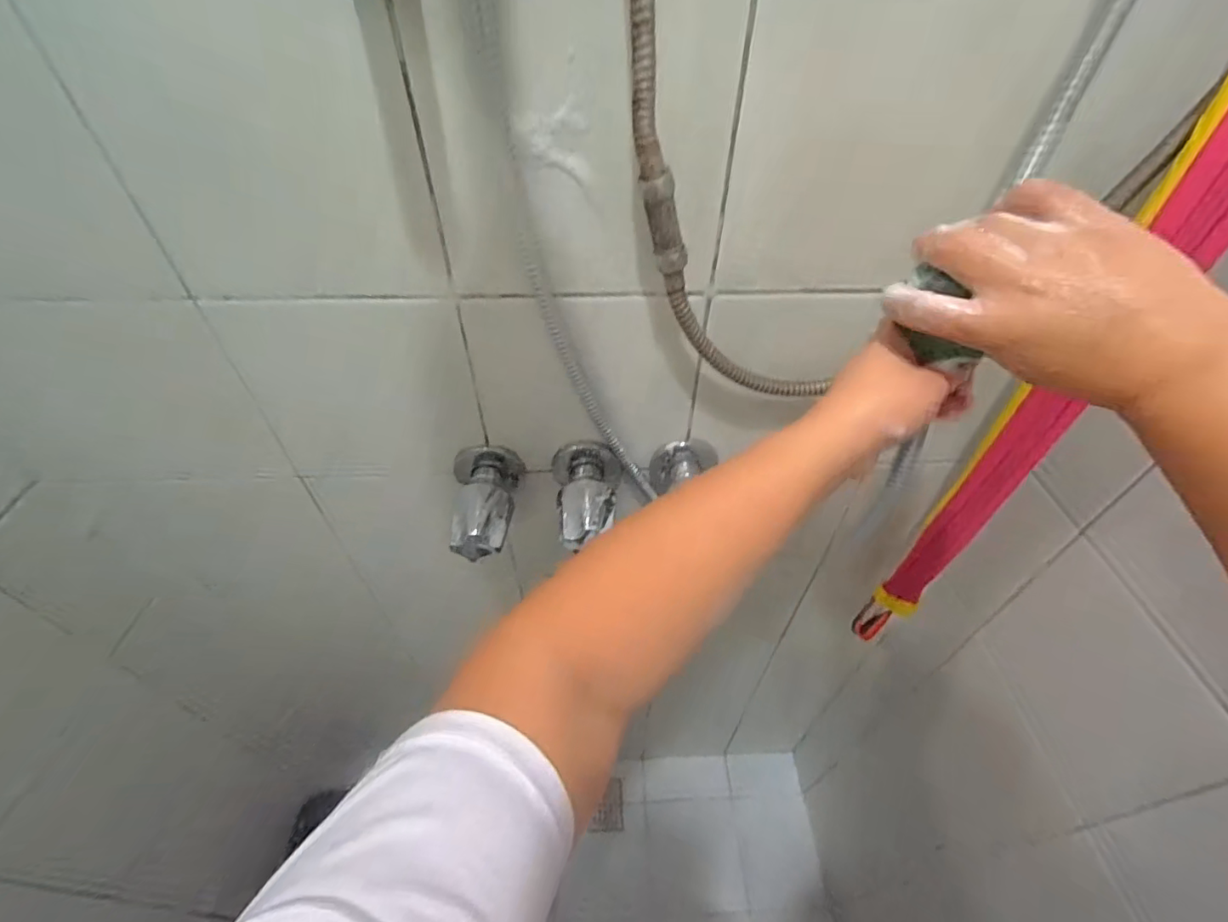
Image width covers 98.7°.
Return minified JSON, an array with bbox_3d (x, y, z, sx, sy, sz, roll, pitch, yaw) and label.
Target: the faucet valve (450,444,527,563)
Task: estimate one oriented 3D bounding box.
[{"bbox_3d":[-0.122,0.045,0.520,0.069,0.055,0.121,-6,46,-7],"label":"faucet valve"}]

